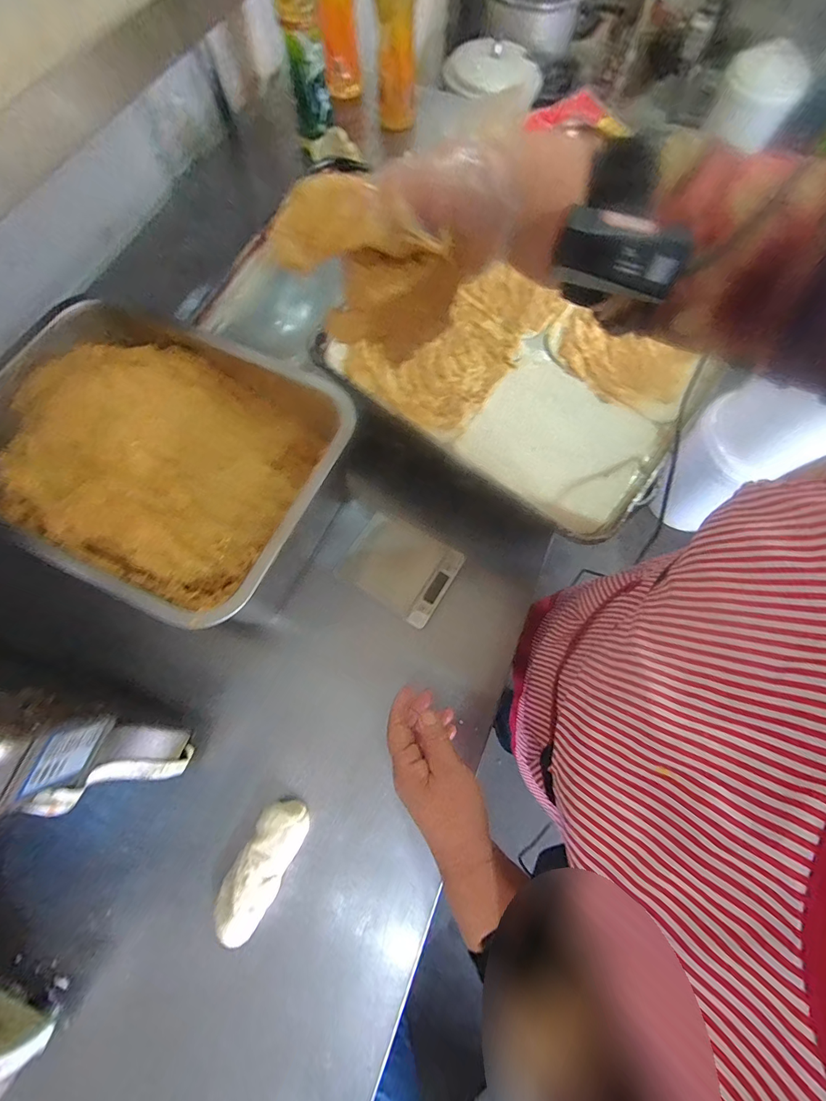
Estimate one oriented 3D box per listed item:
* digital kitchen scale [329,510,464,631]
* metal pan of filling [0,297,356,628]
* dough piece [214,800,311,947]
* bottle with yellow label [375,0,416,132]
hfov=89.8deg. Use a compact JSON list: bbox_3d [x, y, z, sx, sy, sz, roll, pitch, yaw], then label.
[{"bbox_3d":[-0.015,0.018,0.492,0.122,0.019,0.101,30,73,9],"label":"digital kitchen scale"},{"bbox_3d":[-0.260,-0.084,0.462,0.342,0.158,0.255,24,72,7],"label":"metal pan of filling"},{"bbox_3d":[-0.143,0.296,0.387,0.048,0.029,0.111,28,73,8],"label":"dough piece"},{"bbox_3d":[-0.028,-0.860,0.694,0.066,0.212,0.050,3,71,0],"label":"bottle with yellow label"}]

